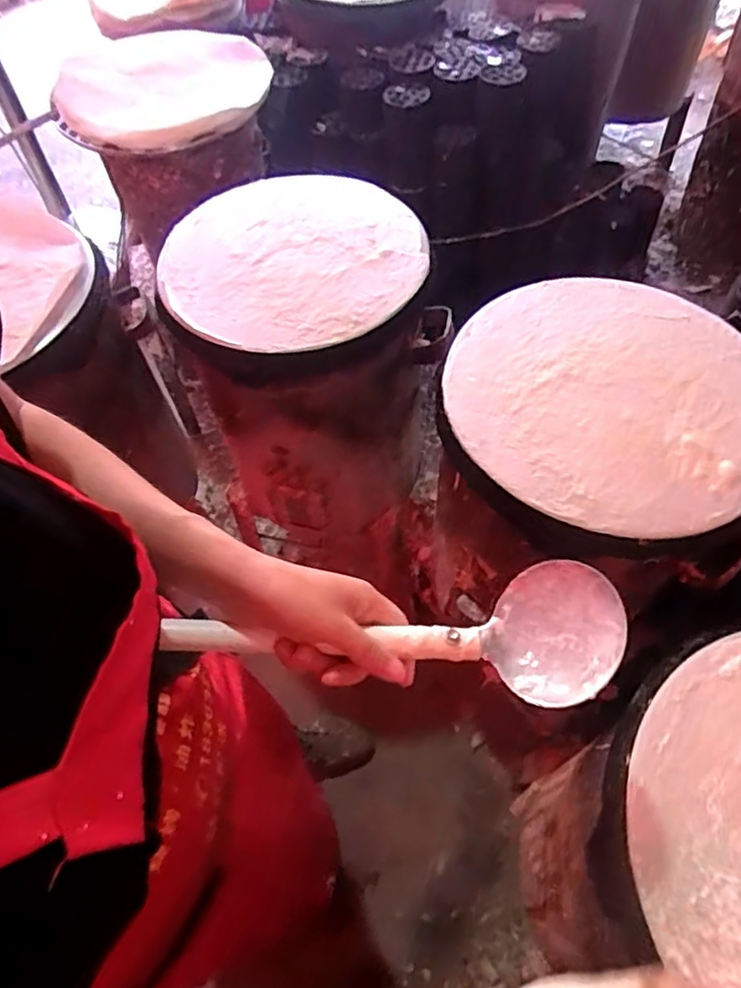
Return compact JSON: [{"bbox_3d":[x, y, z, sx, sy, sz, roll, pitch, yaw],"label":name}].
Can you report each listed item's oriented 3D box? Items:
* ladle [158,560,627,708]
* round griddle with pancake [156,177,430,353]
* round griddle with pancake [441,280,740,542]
[{"bbox_3d":[0.012,0.092,0.406,0.292,0.053,0.091,0,59,-1],"label":"ladle"},{"bbox_3d":[-0.108,-0.337,0.857,0.360,0.023,0.344,-1,59,2],"label":"round griddle with pancake"},{"bbox_3d":[0.284,-0.123,0.702,0.358,0.020,0.382,-1,59,2],"label":"round griddle with pancake"}]

